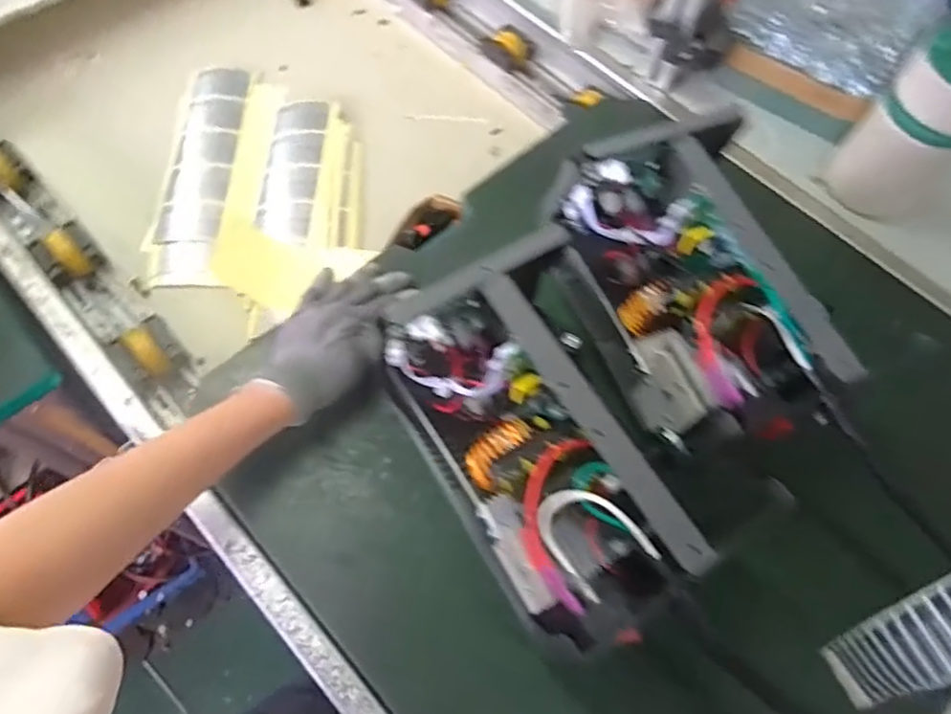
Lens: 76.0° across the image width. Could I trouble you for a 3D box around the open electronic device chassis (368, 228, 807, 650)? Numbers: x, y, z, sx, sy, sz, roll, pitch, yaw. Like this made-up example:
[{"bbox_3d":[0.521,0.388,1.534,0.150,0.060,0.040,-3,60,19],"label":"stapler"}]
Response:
[{"bbox_3d":[0.049,0.062,0.417,0.128,0.140,0.224,-32,70,-17],"label":"open electronic device chassis"}]

